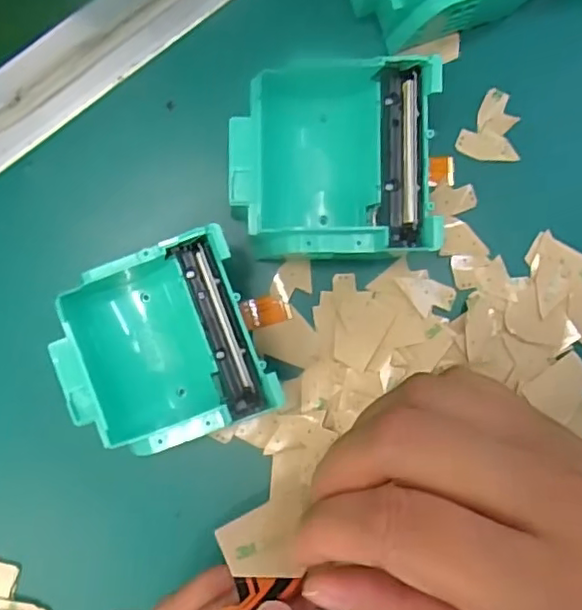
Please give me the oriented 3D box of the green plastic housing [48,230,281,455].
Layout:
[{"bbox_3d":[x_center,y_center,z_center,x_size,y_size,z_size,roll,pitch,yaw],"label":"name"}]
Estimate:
[{"bbox_3d":[-0.051,0.018,0.247,0.077,0.038,0.072,-21,86,1],"label":"green plastic housing"}]

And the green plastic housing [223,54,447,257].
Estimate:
[{"bbox_3d":[0.016,-0.059,0.249,0.079,0.036,0.081,-1,87,2],"label":"green plastic housing"}]

